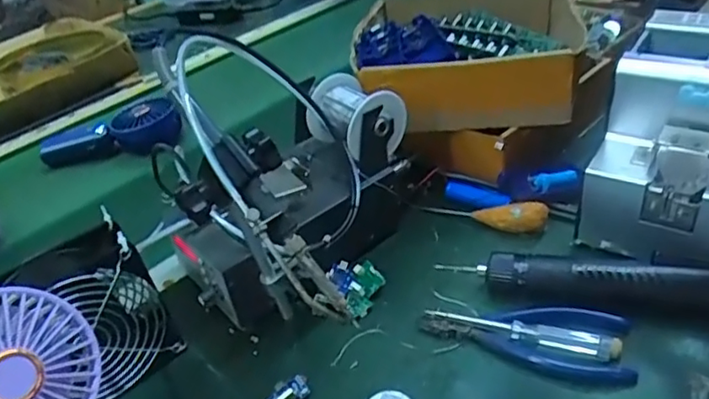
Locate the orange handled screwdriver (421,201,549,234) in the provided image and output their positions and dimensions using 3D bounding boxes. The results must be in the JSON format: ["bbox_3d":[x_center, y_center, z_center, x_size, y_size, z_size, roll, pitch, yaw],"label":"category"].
[{"bbox_3d":[0.120,0.013,0.559,0.116,0.026,0.028,4,36,34],"label":"orange handled screwdriver"}]

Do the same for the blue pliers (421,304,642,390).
[{"bbox_3d":[0.125,0.103,0.443,0.149,0.016,0.059,2,39,17],"label":"blue pliers"}]

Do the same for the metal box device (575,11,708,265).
[{"bbox_3d":[0.279,-0.048,0.496,0.125,0.148,0.179,16,43,31],"label":"metal box device"}]

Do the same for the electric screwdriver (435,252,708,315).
[{"bbox_3d":[0.202,0.064,0.455,0.252,0.036,0.031,3,39,18],"label":"electric screwdriver"}]

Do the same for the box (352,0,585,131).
[{"bbox_3d":[0.122,-0.159,0.631,0.233,0.070,0.225,-3,38,12],"label":"box"}]

